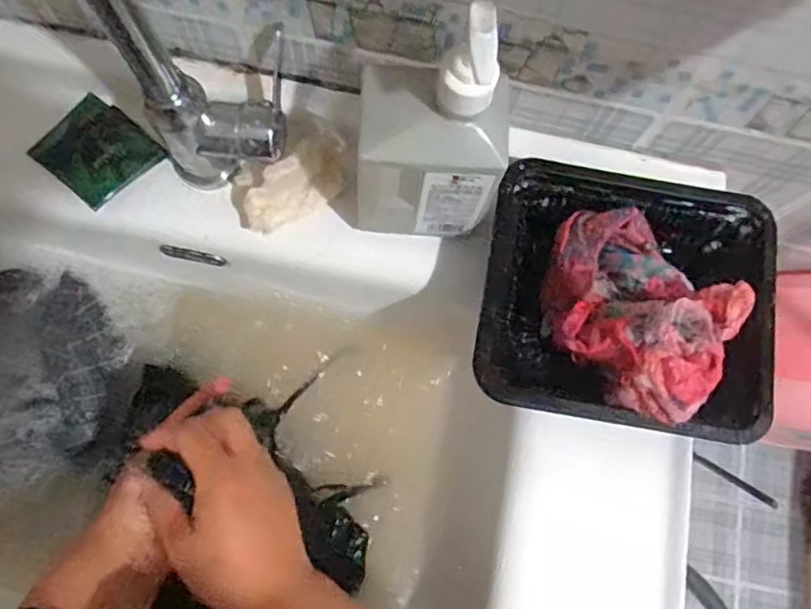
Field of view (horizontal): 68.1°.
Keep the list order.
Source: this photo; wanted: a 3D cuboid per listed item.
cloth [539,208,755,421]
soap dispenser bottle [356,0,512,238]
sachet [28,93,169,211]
[{"bbox_3d":[0.149,0.003,0.392,0.103,0.062,0.145,-35,81,-12],"label":"cloth"},{"bbox_3d":[0.016,-0.102,0.361,0.087,0.193,0.056,4,75,-3],"label":"soap dispenser bottle"},{"bbox_3d":[-0.234,-0.117,0.455,0.077,0.010,0.069,39,76,6],"label":"sachet"}]

